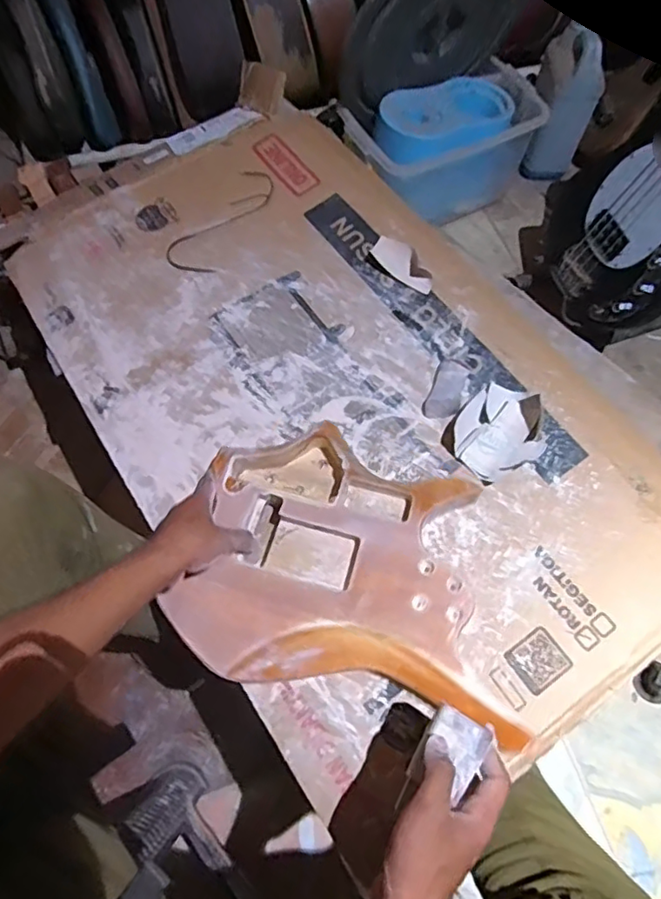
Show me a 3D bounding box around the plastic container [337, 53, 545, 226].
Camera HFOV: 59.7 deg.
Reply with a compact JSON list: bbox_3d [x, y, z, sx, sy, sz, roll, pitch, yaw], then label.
[{"bbox_3d":[0.263,-0.691,1.338,0.451,0.210,0.217,-27,71,-13],"label":"plastic container"}]

